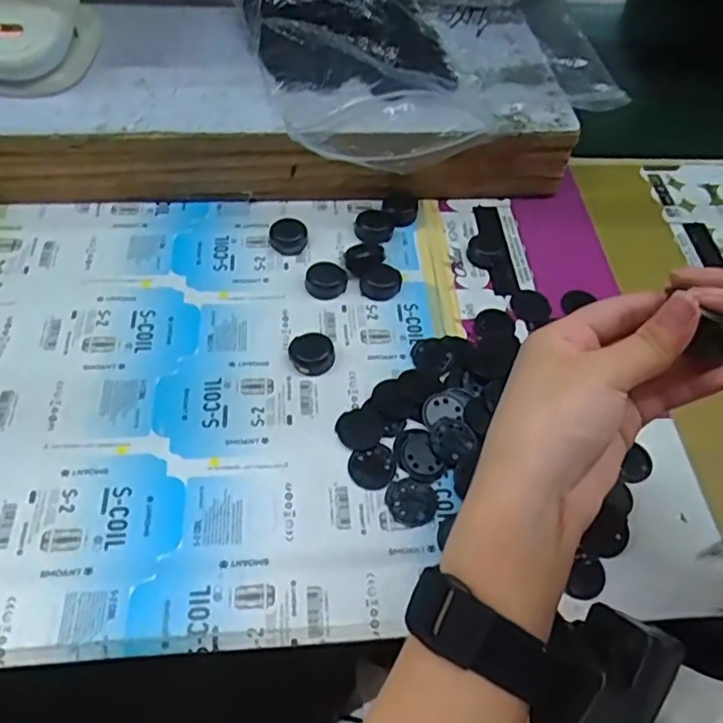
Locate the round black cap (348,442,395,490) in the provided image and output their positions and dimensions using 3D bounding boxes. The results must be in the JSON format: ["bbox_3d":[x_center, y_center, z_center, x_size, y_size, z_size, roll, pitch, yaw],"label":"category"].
[{"bbox_3d":[0.007,0.066,0.377,0.028,0.004,0.027,2,55,-3],"label":"round black cap"}]

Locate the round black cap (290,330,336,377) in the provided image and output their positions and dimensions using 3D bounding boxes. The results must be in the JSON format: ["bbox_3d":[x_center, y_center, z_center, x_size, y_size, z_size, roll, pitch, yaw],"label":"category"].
[{"bbox_3d":[-0.034,-0.007,0.418,0.030,0.011,0.034,-5,56,-9],"label":"round black cap"}]

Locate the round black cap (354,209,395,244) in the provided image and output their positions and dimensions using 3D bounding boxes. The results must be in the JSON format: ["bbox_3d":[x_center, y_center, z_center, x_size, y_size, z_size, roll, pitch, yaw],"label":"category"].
[{"bbox_3d":[0.010,-0.108,0.486,0.031,0.015,0.027,8,55,0],"label":"round black cap"}]

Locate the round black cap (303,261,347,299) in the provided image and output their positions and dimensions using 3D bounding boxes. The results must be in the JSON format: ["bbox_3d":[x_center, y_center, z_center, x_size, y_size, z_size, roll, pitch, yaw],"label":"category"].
[{"bbox_3d":[-0.026,-0.061,0.452,0.031,0.014,0.029,2,55,-3],"label":"round black cap"}]

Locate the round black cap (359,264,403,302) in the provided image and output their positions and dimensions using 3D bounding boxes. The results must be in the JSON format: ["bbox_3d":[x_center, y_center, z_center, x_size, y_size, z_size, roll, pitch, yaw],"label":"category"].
[{"bbox_3d":[0.015,-0.059,0.455,0.031,0.009,0.026,-27,83,-18],"label":"round black cap"}]

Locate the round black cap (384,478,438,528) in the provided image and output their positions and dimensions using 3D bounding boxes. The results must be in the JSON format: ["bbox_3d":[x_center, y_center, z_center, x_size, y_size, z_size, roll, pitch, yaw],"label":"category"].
[{"bbox_3d":[0.030,0.084,0.365,0.030,0.004,0.029,2,55,-3],"label":"round black cap"}]

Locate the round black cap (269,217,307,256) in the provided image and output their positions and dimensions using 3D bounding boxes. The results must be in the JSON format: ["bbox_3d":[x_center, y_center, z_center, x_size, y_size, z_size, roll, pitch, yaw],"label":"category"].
[{"bbox_3d":[-0.057,-0.099,0.476,0.028,0.015,0.027,2,55,-3],"label":"round black cap"}]

